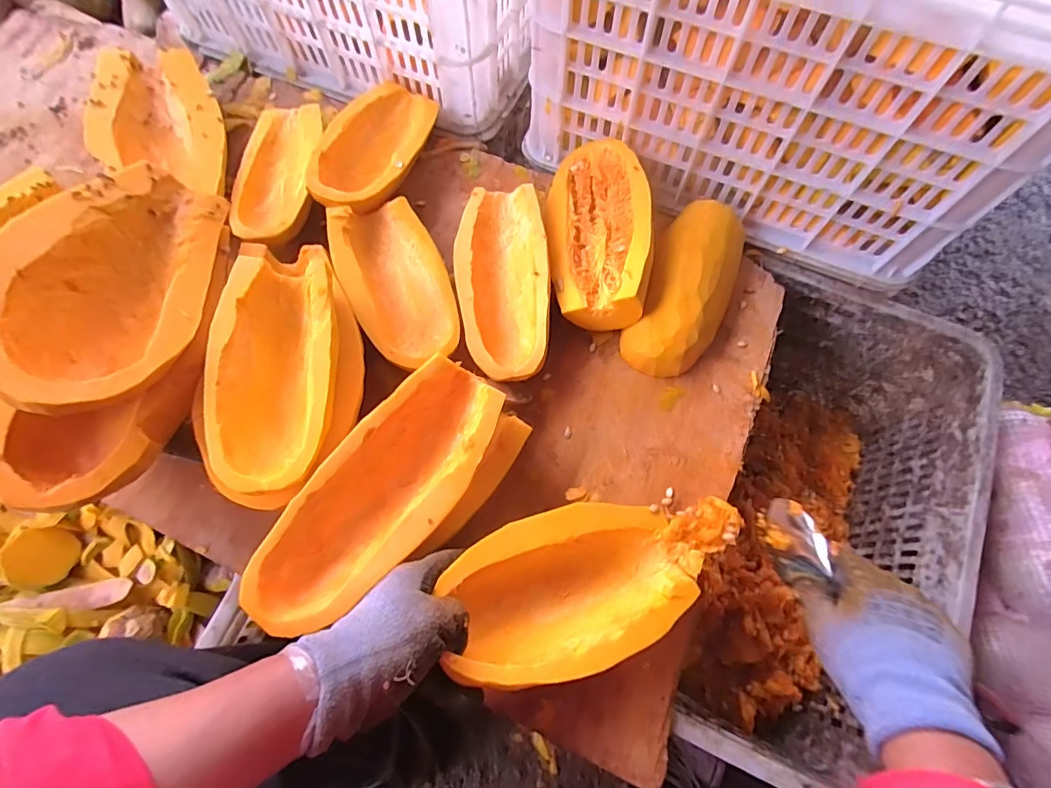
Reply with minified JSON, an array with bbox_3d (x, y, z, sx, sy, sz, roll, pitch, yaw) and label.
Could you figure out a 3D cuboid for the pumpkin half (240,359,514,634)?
[{"bbox_3d":[-0.114,0.085,0.413,0.093,0.070,0.241,37,74,12],"label":"pumpkin half"}]

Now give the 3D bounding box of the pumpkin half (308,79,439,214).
[{"bbox_3d":[-0.180,-0.296,0.601,0.100,0.066,0.207,18,71,6],"label":"pumpkin half"}]

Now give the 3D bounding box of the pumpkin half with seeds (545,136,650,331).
[{"bbox_3d":[0.082,-0.183,0.559,0.111,0.081,0.236,-2,70,-1],"label":"pumpkin half with seeds"}]

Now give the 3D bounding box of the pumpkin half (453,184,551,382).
[{"bbox_3d":[-0.025,-0.122,0.544,0.097,0.055,0.234,-3,70,-1],"label":"pumpkin half"}]

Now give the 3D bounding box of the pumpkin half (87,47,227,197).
[{"bbox_3d":[-0.435,-0.319,0.598,0.137,0.068,0.237,-14,71,-5],"label":"pumpkin half"}]

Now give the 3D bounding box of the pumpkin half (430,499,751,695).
[{"bbox_3d":[0.067,0.151,0.419,0.274,0.067,0.118,-11,69,-23],"label":"pumpkin half"}]

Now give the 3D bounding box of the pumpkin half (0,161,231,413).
[{"bbox_3d":[-0.333,-0.100,0.407,0.112,0.104,0.255,2,70,1],"label":"pumpkin half"}]

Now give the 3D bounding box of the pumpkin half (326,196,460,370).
[{"bbox_3d":[-0.137,-0.120,0.529,0.101,0.050,0.191,-24,72,-9],"label":"pumpkin half"}]

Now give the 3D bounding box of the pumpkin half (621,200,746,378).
[{"bbox_3d":[0.183,-0.119,0.551,0.096,0.053,0.216,24,72,8],"label":"pumpkin half"}]

